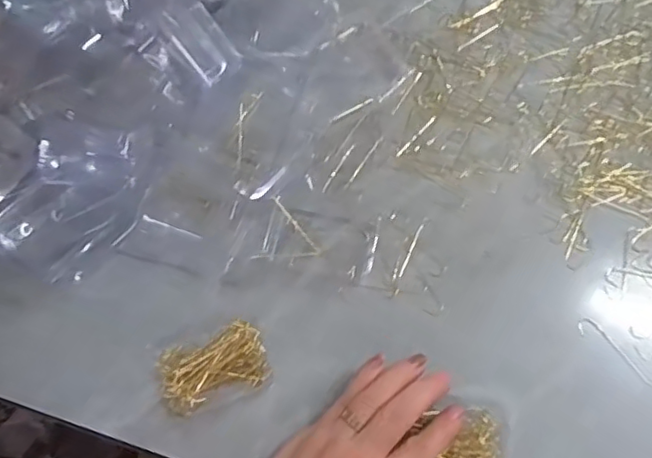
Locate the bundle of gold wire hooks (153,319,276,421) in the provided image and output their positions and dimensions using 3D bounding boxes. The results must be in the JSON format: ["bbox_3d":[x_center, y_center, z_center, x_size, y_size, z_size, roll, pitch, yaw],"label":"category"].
[{"bbox_3d":[-0.075,0.093,0.419,0.073,0.011,0.049,-17,66,-8],"label":"bundle of gold wire hooks"}]

